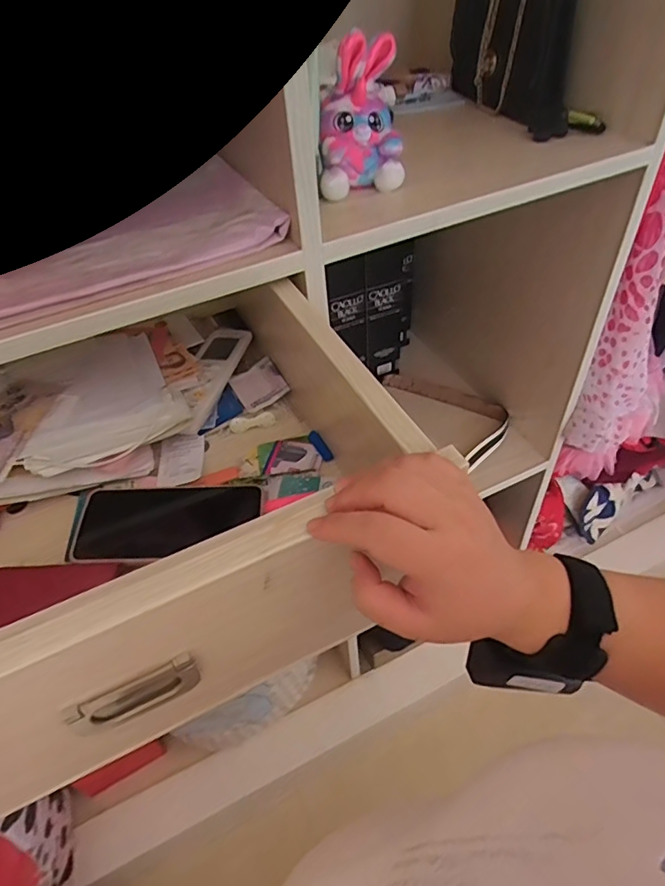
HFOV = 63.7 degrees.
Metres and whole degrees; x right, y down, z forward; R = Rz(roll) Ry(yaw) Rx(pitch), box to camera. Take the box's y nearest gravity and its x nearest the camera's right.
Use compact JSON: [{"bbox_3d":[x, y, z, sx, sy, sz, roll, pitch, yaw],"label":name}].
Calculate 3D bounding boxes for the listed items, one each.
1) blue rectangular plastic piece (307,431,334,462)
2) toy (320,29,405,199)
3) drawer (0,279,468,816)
[{"bbox_3d":[-0.012,0.003,0.529,0.012,0.008,0.039,-23,48,-15],"label":"blue rectangular plastic piece"},{"bbox_3d":[0.026,-0.302,0.496,0.074,0.113,0.057,-1,46,5],"label":"toy"},{"bbox_3d":[-0.204,0.008,0.456,0.428,0.143,0.434,-24,49,-16],"label":"drawer"}]

